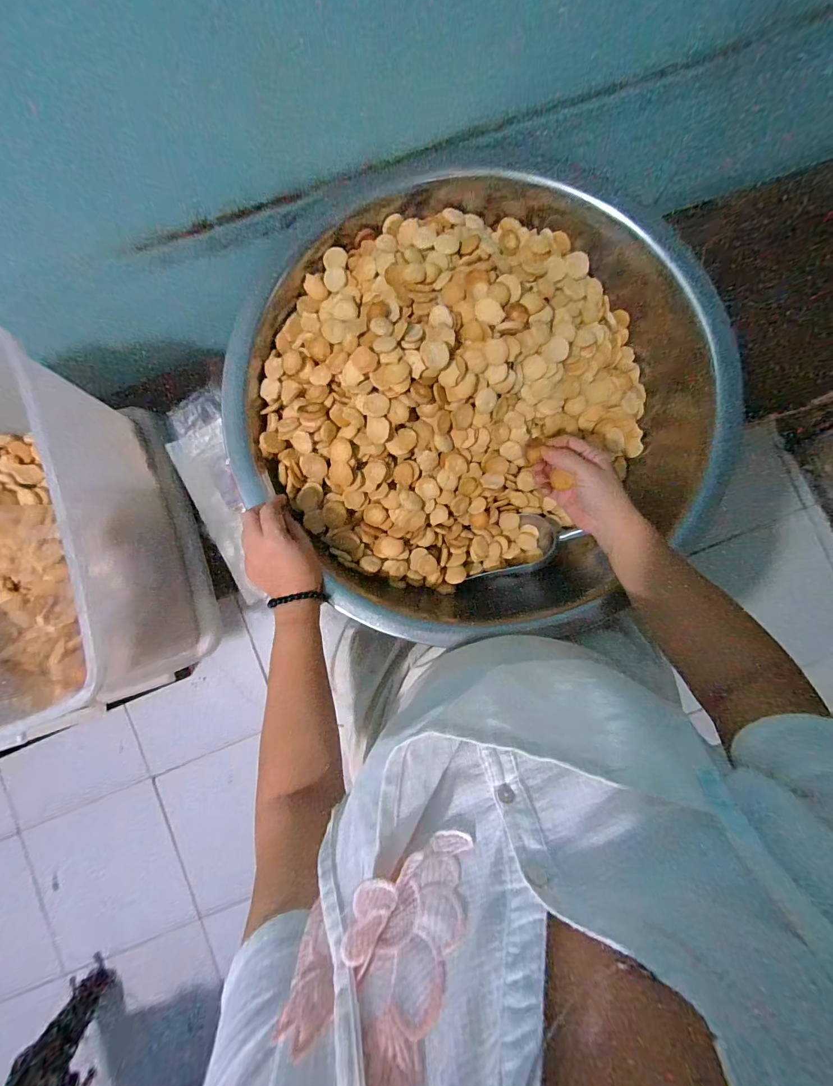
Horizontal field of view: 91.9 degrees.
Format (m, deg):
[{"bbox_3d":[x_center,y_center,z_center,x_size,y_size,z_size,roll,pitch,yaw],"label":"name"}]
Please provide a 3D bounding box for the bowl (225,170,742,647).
[{"bbox_3d":[0.074,-0.162,0.582,0.532,0.159,0.556,0,89,3],"label":"bowl"}]

